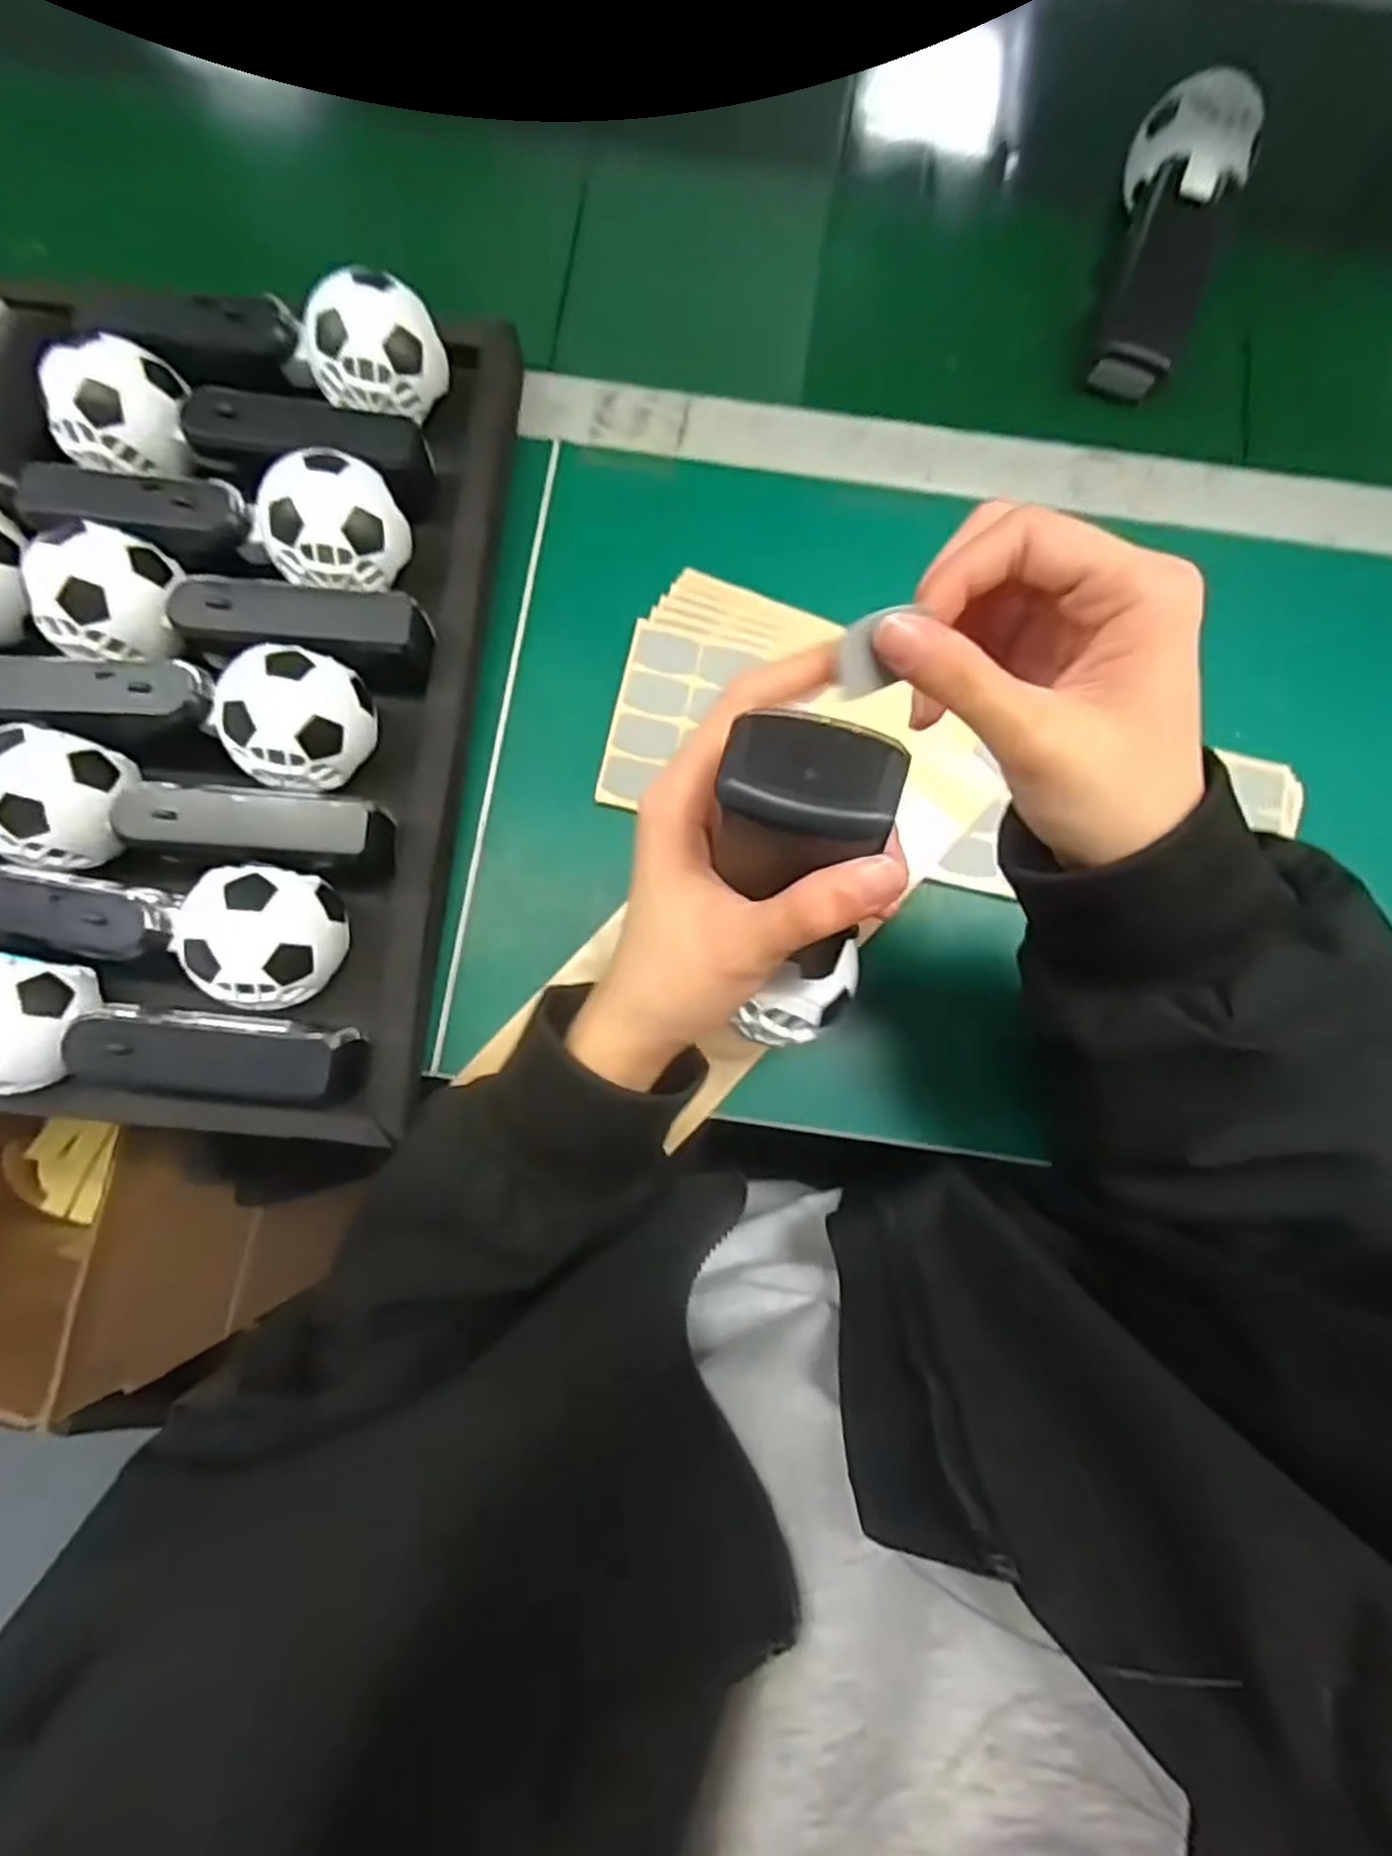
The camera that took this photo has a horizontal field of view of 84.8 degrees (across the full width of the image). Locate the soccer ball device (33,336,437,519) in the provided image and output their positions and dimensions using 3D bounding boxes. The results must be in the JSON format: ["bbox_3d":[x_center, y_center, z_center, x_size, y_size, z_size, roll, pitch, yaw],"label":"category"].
[{"bbox_3d":[-0.218,-0.241,0.362,0.159,0.047,0.058,5,80,1],"label":"soccer ball device"}]

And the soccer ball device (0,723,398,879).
[{"bbox_3d":[-0.222,-0.046,0.337,0.155,0.057,0.052,8,80,1],"label":"soccer ball device"}]

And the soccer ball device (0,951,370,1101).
[{"bbox_3d":[-0.229,0.050,0.325,0.156,0.063,0.052,10,80,1],"label":"soccer ball device"}]

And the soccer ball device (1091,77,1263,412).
[{"bbox_3d":[0.255,-0.374,0.413,0.061,0.055,0.150,20,80,3],"label":"soccer ball device"}]

